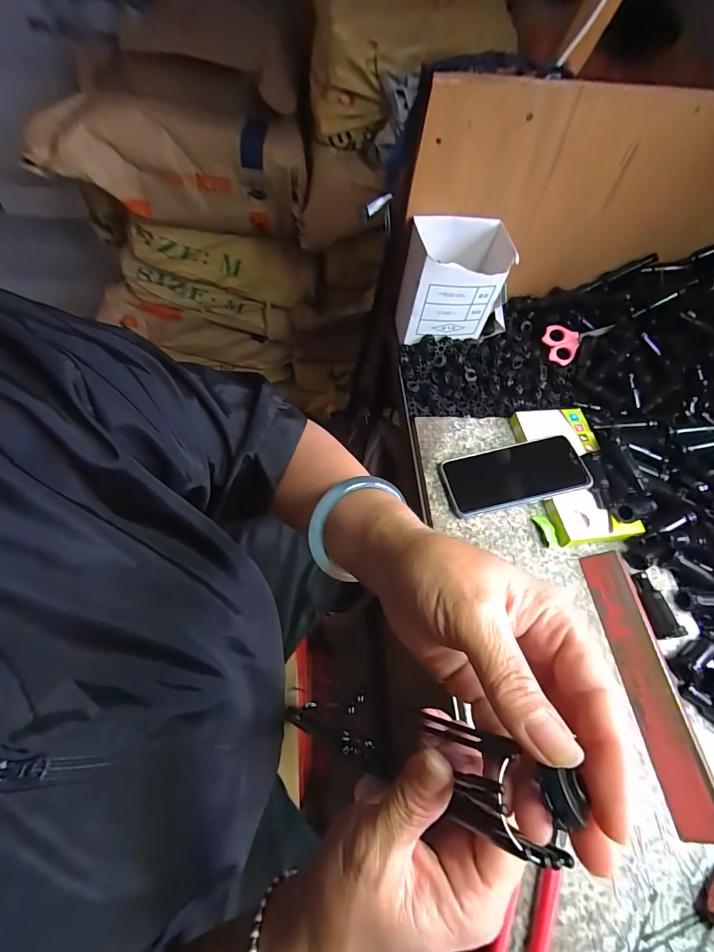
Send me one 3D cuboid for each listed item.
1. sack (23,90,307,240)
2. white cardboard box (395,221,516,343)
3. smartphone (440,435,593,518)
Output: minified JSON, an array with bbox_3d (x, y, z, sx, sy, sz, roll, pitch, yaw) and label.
[{"bbox_3d":[-0.361,-0.610,0.800,0.508,0.185,0.127,2,59,-4],"label":"sack"},{"bbox_3d":[0.129,-0.263,0.540,0.124,0.129,0.085,0,60,-5],"label":"white cardboard box"},{"bbox_3d":[0.181,-0.001,0.453,0.155,0.012,0.073,-13,61,2],"label":"smartphone"}]

